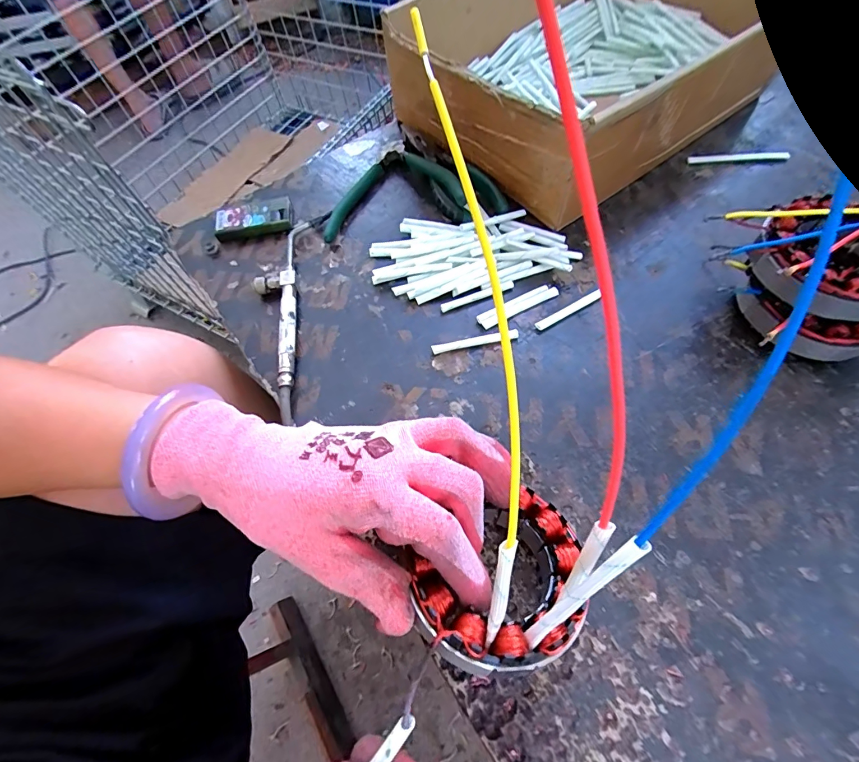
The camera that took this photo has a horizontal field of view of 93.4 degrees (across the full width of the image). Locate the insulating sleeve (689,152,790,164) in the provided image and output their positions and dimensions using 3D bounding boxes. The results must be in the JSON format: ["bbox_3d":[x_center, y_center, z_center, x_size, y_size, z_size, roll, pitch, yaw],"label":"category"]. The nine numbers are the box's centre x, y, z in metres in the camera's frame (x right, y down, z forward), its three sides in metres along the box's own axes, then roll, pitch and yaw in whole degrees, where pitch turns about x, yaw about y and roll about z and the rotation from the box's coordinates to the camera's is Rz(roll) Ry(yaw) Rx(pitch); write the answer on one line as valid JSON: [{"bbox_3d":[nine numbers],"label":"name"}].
[{"bbox_3d":[0.289,-0.209,0.379,0.092,0.007,0.008,-2,62,3],"label":"insulating sleeve"}]

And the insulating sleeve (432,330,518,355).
[{"bbox_3d":[0.034,-0.029,0.297,0.065,0.006,0.008,-12,62,-2],"label":"insulating sleeve"}]

